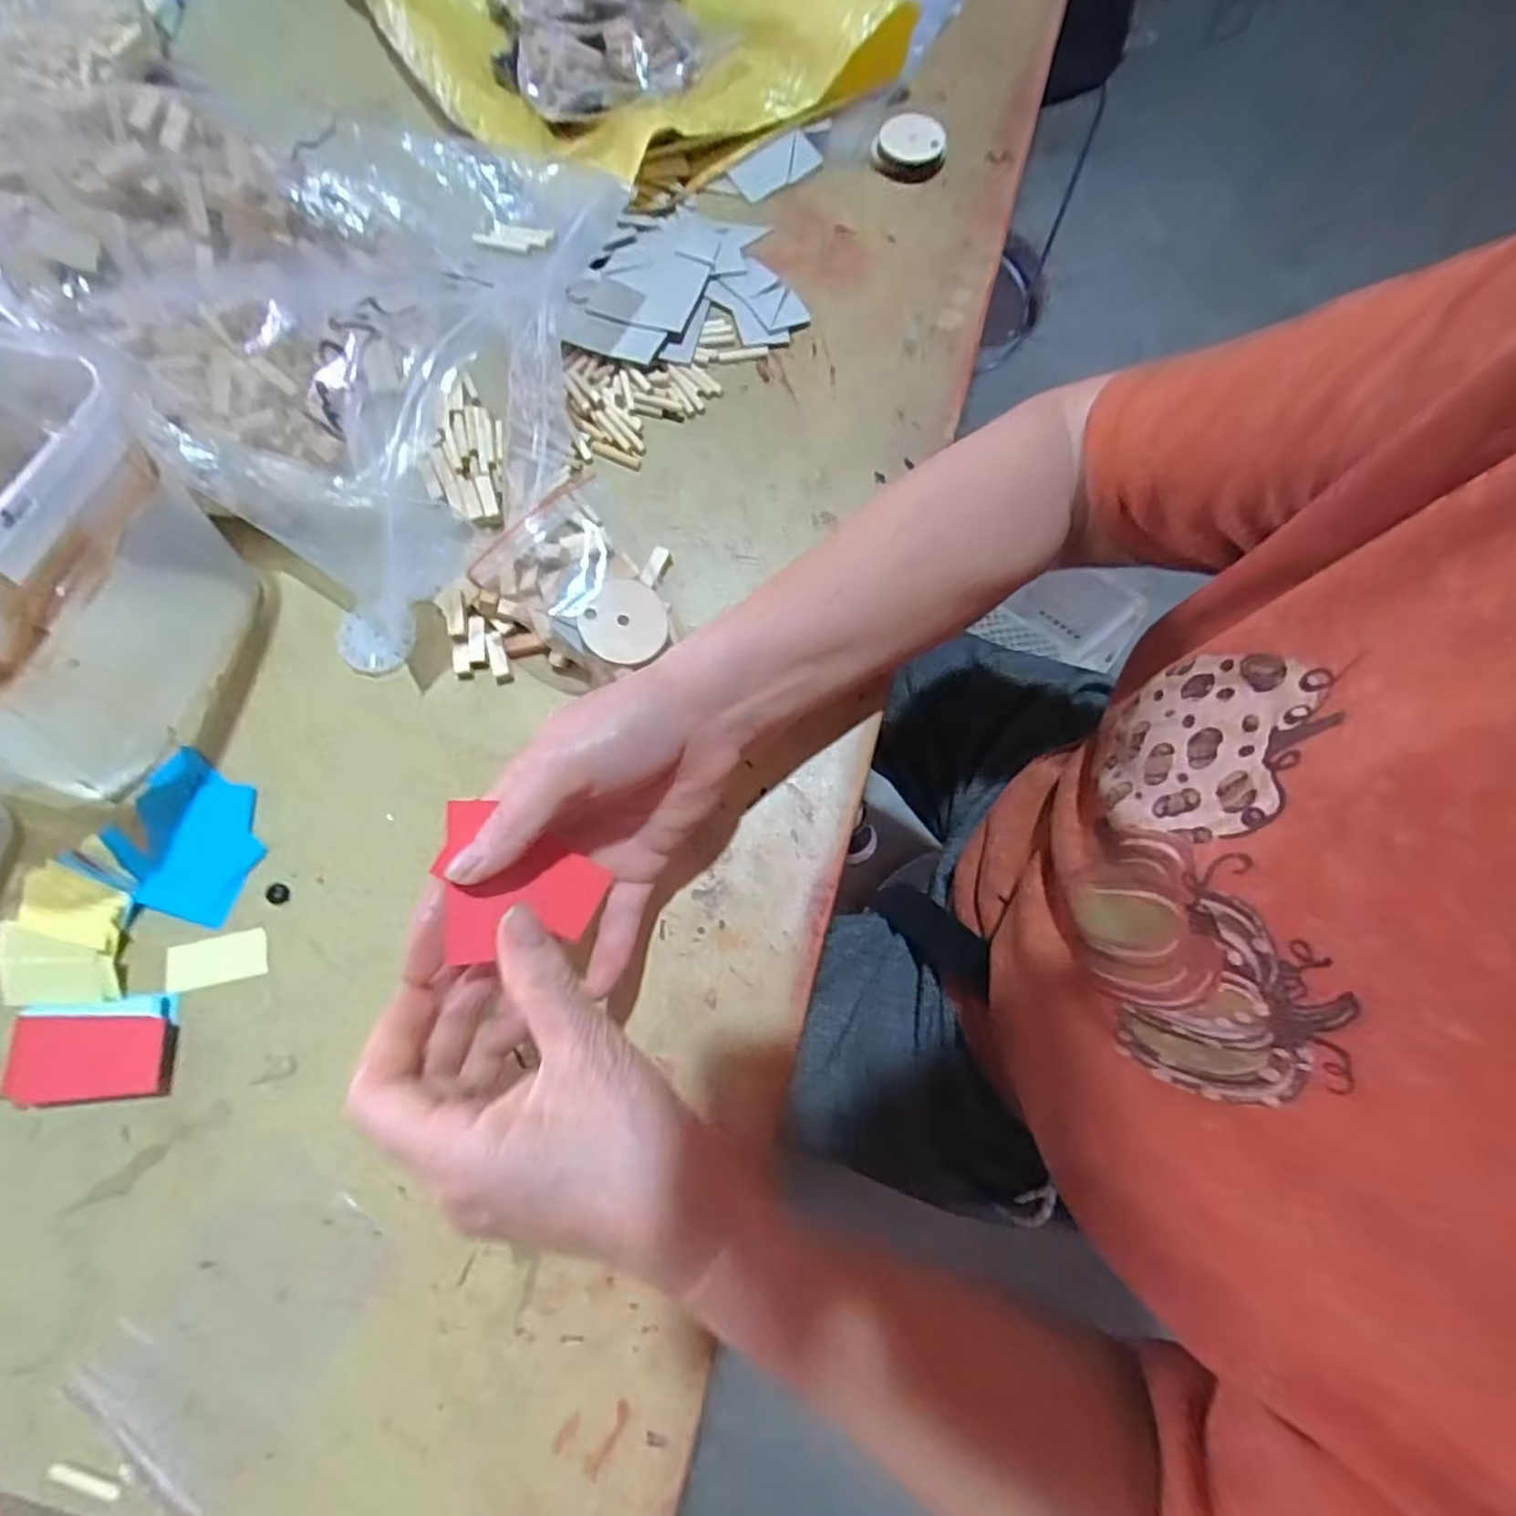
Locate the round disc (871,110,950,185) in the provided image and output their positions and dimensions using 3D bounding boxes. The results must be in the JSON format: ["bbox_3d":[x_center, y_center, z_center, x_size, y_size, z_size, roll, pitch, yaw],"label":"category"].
[{"bbox_3d":[0.102,-0.413,0.472,0.049,0.014,0.047,0,74,0],"label":"round disc"}]

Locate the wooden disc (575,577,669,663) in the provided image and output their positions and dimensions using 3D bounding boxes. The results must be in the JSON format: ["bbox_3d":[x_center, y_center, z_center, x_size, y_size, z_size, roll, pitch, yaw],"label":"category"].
[{"bbox_3d":[-0.063,-0.065,0.337,0.038,0.004,0.042,33,70,-8],"label":"wooden disc"}]

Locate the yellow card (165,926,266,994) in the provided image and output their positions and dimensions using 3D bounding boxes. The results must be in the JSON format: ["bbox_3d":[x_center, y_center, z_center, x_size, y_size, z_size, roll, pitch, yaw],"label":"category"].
[{"bbox_3d":[-0.254,0.094,0.328,0.044,0.004,0.021,-12,75,-3],"label":"yellow card"}]

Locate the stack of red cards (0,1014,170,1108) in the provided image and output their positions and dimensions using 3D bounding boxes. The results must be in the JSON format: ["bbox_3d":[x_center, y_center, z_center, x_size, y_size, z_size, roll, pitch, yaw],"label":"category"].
[{"bbox_3d":[-0.299,0.133,0.311,0.065,0.006,0.036,-4,74,-1],"label":"stack of red cards"}]

